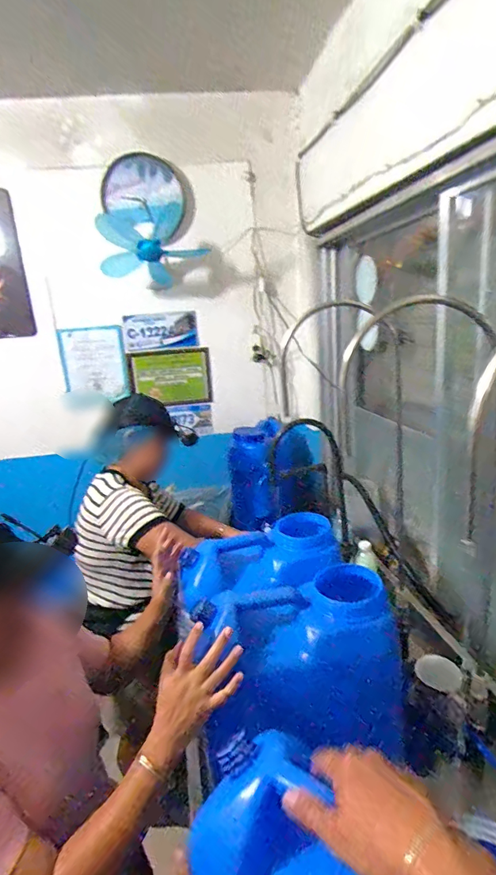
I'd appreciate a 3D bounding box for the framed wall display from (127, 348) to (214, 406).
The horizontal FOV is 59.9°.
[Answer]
[{"bbox_3d":[-0.305,-0.244,1.769,0.324,0.225,0.026,-12,18,-22],"label":"framed wall display"}]

